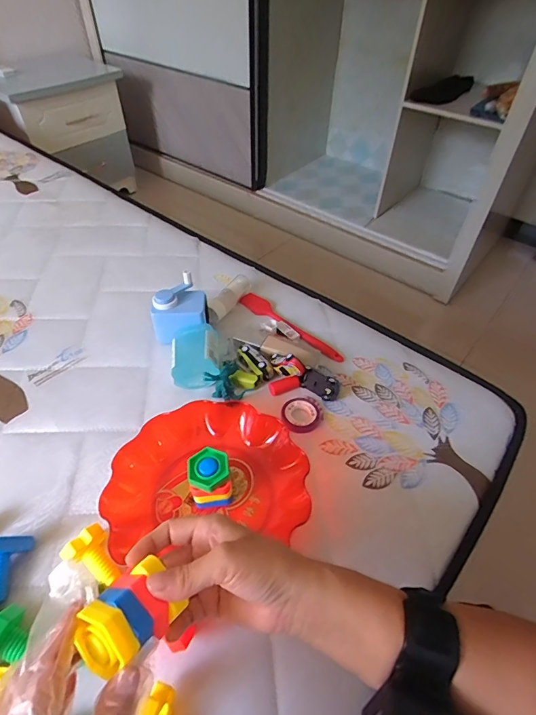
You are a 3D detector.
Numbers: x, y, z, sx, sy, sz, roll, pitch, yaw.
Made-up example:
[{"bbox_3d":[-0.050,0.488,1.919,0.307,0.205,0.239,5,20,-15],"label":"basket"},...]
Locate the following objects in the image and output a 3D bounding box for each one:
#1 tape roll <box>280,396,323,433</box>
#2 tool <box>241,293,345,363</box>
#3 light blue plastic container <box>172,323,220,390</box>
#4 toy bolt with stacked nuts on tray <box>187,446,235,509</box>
[{"bbox_3d":[0.045,0.075,0.539,0.052,0.008,0.061,22,50,15],"label":"tape roll"},{"bbox_3d":[0.033,-0.051,0.656,0.032,0.016,0.213,-34,59,-30],"label":"tool"},{"bbox_3d":[-0.101,-0.001,0.575,0.061,0.053,0.079,0,48,-5],"label":"light blue plastic container"},{"bbox_3d":[-0.064,0.134,0.449,0.043,0.056,0.046,-8,49,-11],"label":"toy bolt with stacked nuts on tray"}]

